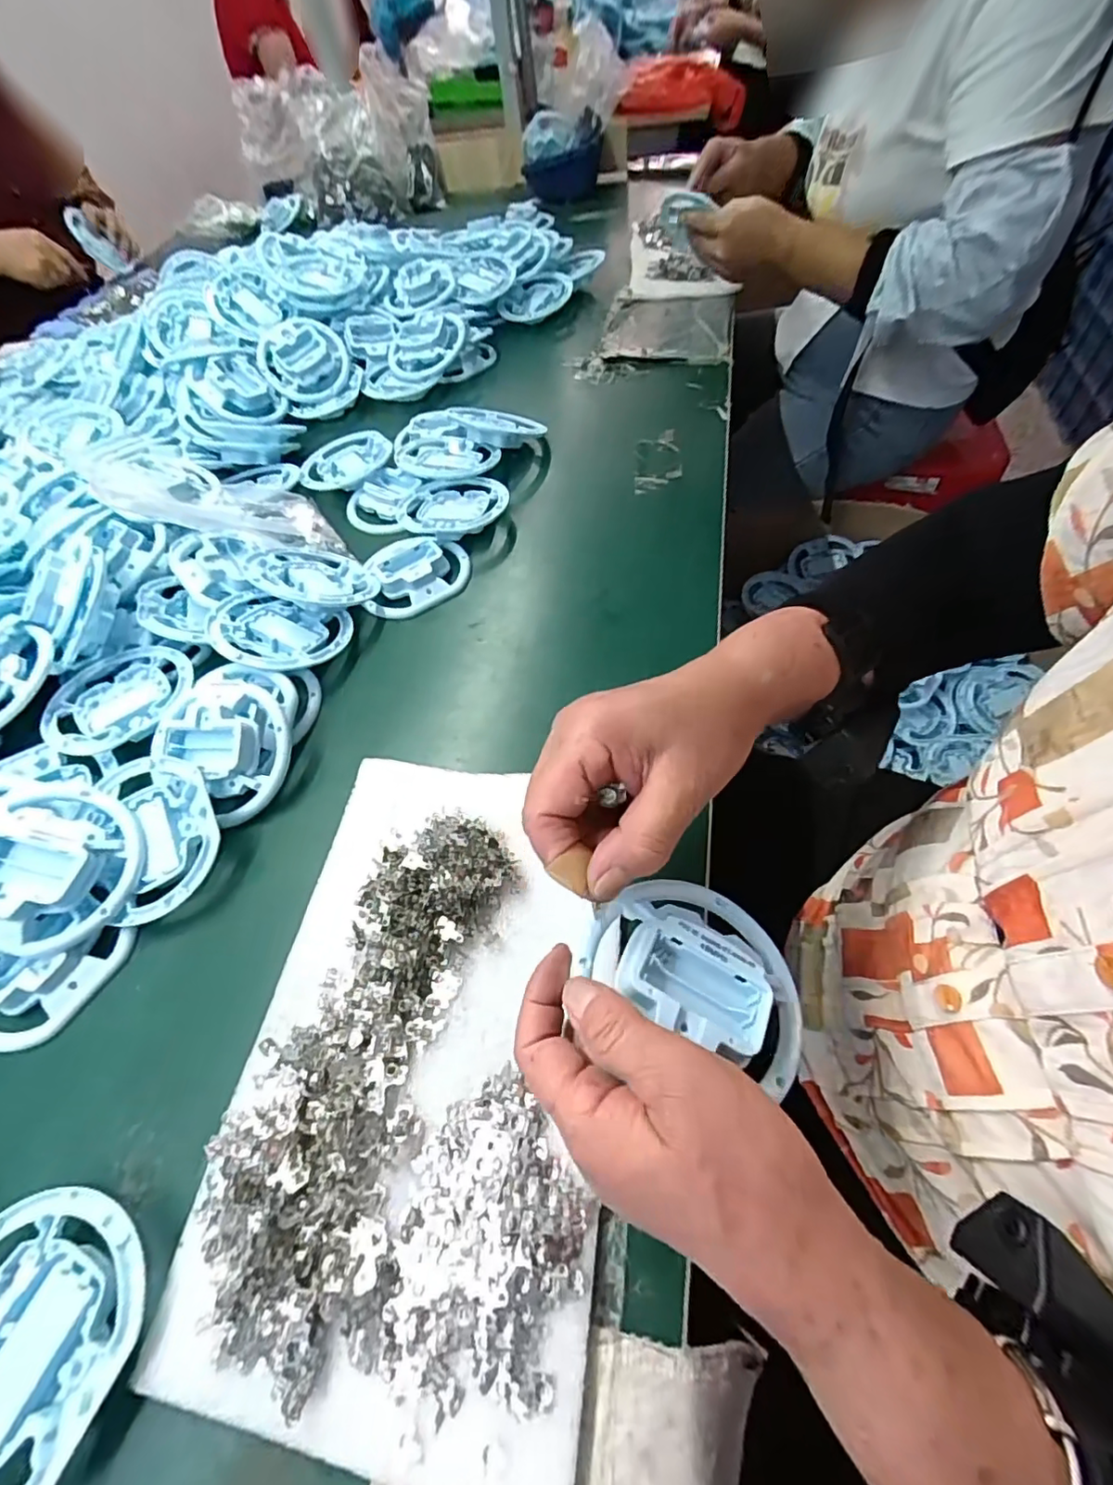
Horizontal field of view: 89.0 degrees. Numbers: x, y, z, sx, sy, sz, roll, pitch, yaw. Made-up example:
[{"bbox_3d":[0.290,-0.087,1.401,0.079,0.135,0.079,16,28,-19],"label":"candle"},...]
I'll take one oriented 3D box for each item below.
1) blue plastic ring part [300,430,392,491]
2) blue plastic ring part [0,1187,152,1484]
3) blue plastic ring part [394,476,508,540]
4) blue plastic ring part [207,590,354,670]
[{"bbox_3d":[-0.225,-0.310,0.623,0.098,0.016,0.095,-7,56,10],"label":"blue plastic ring part"},{"bbox_3d":[-0.225,0.258,0.243,0.096,0.022,0.103,-1,56,2],"label":"blue plastic ring part"},{"bbox_3d":[-0.098,-0.225,0.543,0.105,0.019,0.088,-16,57,-3],"label":"blue plastic ring part"},{"bbox_3d":[-0.224,-0.089,0.461,0.101,0.017,0.090,11,44,-5],"label":"blue plastic ring part"}]

